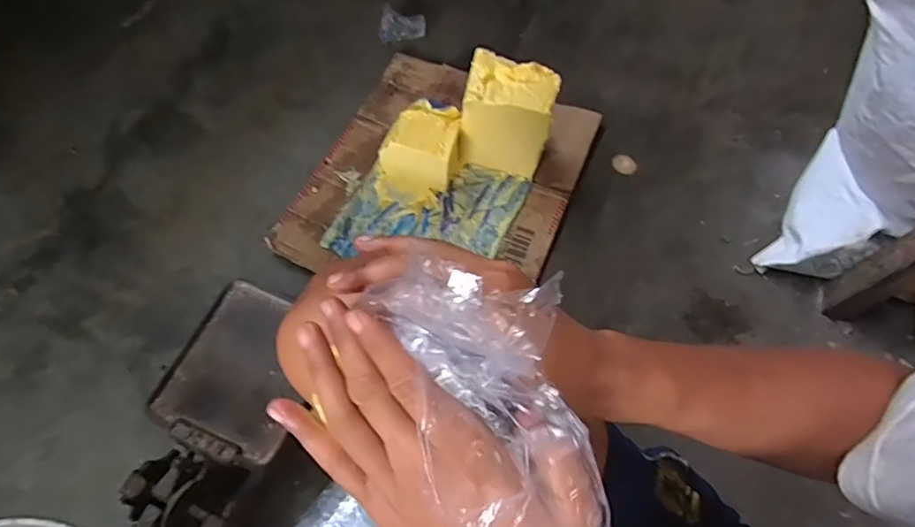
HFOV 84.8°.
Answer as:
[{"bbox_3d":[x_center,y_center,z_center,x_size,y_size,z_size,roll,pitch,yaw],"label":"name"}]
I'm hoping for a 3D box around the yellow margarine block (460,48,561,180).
[{"bbox_3d":[0.081,-0.240,0.840,0.146,0.171,0.097,17,63,7],"label":"yellow margarine block"}]

